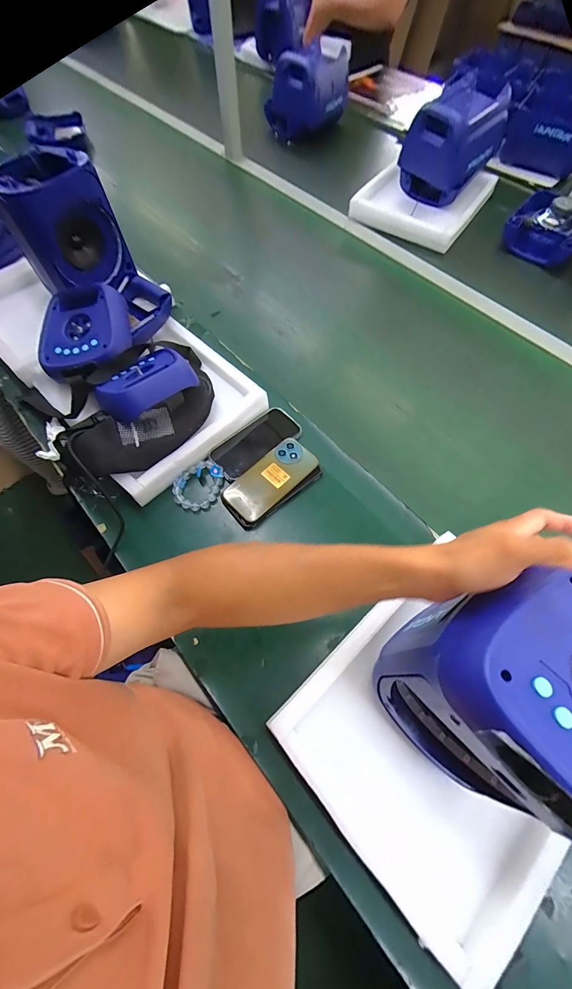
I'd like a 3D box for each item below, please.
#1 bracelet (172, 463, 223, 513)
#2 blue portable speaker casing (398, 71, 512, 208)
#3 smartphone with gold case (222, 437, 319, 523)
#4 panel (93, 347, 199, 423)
[{"bbox_3d":[-0.140,-0.014,0.556,0.083,0.027,0.066,-35,69,-16],"label":"bracelet"},{"bbox_3d":[0.417,-0.890,0.889,0.210,0.172,0.173,-36,69,-17],"label":"blue portable speaker casing"},{"bbox_3d":[-0.022,-0.026,0.554,0.153,0.011,0.072,-40,70,-17],"label":"smartphone with gold case"},{"bbox_3d":[-0.226,-0.175,0.554,0.145,0.048,0.139,-39,45,-16],"label":"panel"}]

